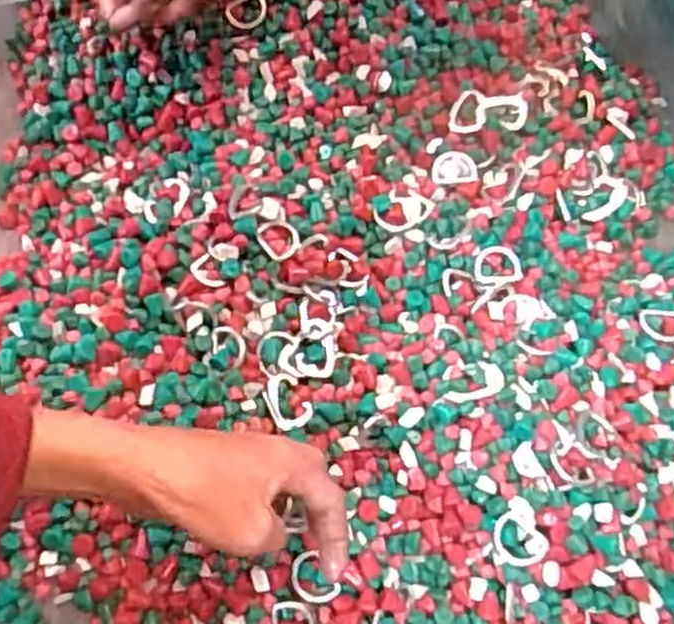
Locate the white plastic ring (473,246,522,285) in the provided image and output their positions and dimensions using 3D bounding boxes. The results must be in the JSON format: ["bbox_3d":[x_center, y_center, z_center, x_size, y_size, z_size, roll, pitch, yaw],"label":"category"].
[{"bbox_3d":[0.118,-0.033,0.580,0.036,0.007,0.028,-1,68,-3],"label":"white plastic ring"}]

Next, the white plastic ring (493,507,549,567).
[{"bbox_3d":[0.113,0.142,0.497,0.030,0.010,0.034,-23,70,-11],"label":"white plastic ring"}]

